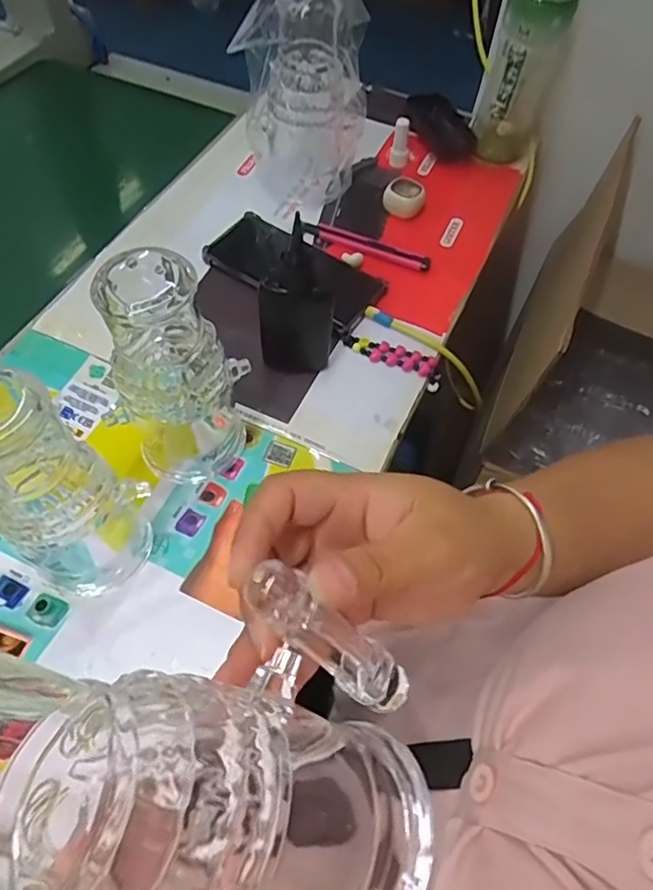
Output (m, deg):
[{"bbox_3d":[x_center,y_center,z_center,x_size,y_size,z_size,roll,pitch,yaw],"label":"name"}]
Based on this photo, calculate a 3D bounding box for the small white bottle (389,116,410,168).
[{"bbox_3d":[0.081,-0.331,0.623,0.019,0.047,0.016,9,58,2],"label":"small white bottle"}]

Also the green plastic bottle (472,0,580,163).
[{"bbox_3d":[0.196,-0.384,0.575,0.065,0.196,0.078,16,59,6],"label":"green plastic bottle"}]

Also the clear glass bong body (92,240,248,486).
[{"bbox_3d":[-0.094,-0.037,0.376,0.070,0.174,0.066,3,58,-2],"label":"clear glass bong body"}]

